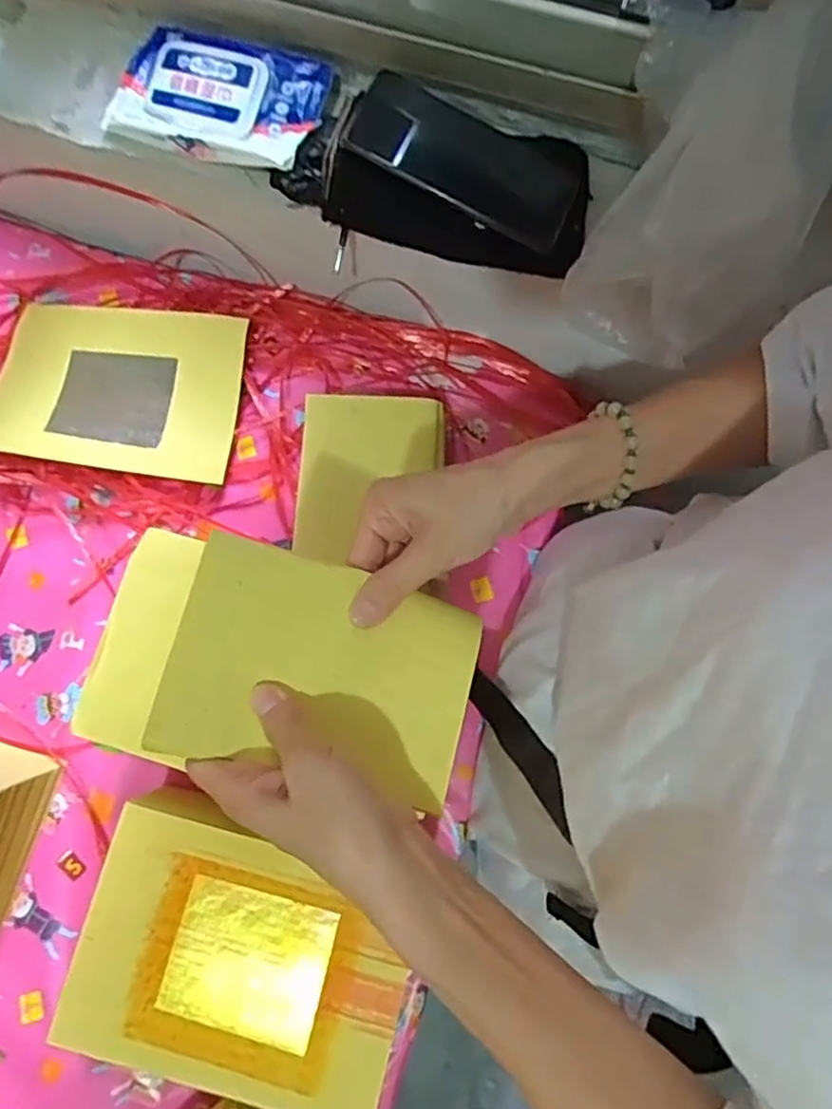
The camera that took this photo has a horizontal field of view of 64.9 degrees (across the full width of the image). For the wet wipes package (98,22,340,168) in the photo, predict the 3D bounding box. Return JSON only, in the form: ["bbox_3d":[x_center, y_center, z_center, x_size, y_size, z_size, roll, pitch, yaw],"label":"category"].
[{"bbox_3d":[-0.158,-0.361,0.514,0.167,0.030,0.096,18,79,4],"label":"wet wipes package"}]

